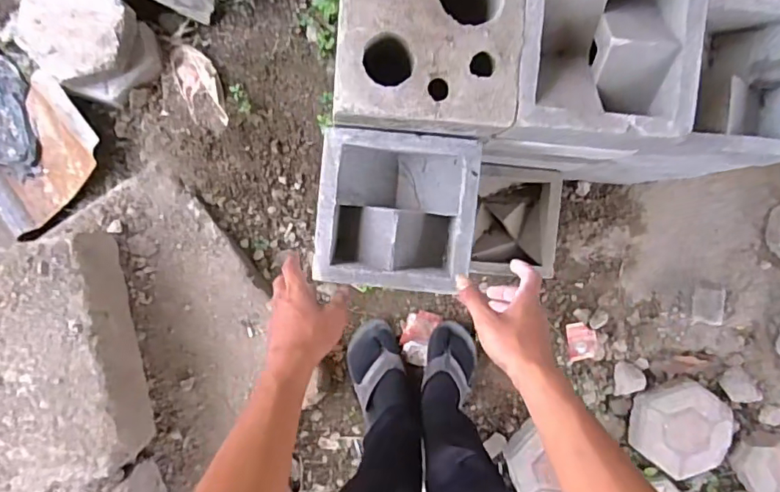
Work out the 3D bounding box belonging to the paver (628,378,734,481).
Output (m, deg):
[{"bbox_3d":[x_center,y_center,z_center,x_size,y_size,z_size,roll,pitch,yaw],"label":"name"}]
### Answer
[{"bbox_3d":[0.649,0.401,1.166,0.212,0.042,0.194,34,91,3],"label":"paver"}]

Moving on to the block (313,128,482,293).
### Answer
[{"bbox_3d":[0.012,-0.040,0.688,0.208,0.081,0.202,5,93,-8],"label":"block"}]

